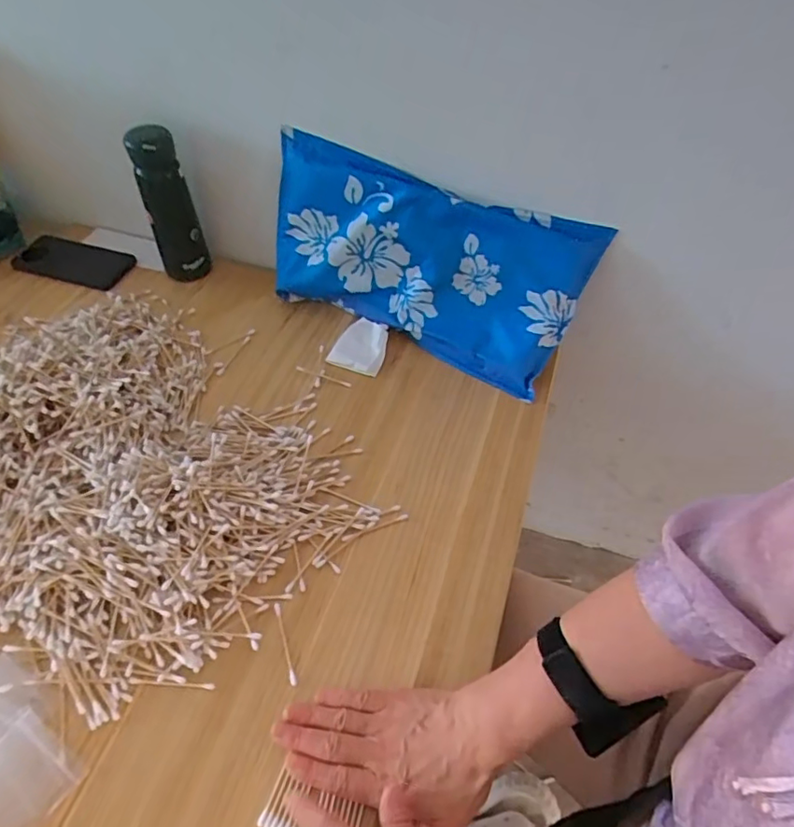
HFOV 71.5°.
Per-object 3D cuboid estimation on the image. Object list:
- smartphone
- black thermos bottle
[{"bbox_3d":[-0.439,-0.213,0.751,0.157,0.014,0.064,13,51,10],"label":"smartphone"},{"bbox_3d":[-0.278,-0.252,0.677,0.057,0.183,0.047,-19,56,-15],"label":"black thermos bottle"}]

